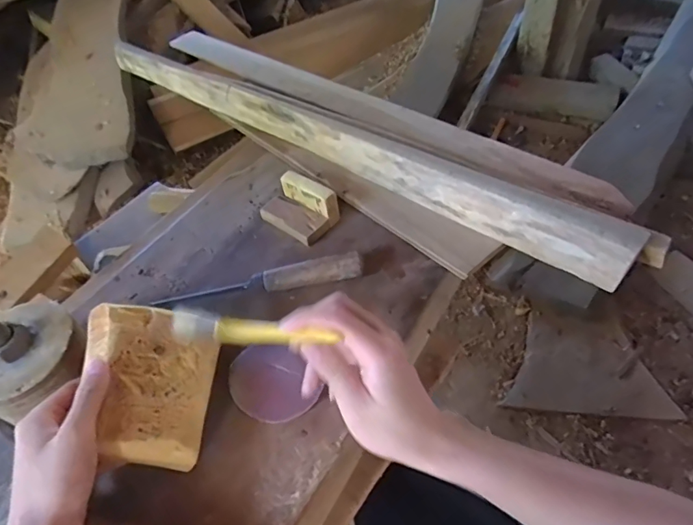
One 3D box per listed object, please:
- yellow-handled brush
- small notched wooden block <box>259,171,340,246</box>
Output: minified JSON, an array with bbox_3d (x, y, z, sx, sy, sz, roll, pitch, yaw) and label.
[{"bbox_3d":[-0.080,0.055,0.369,0.164,0.027,0.008,2,7,30],"label":"yellow-handled brush"},{"bbox_3d":[-0.060,-0.070,0.566,0.090,0.046,0.058,30,58,26],"label":"small notched wooden block"}]

